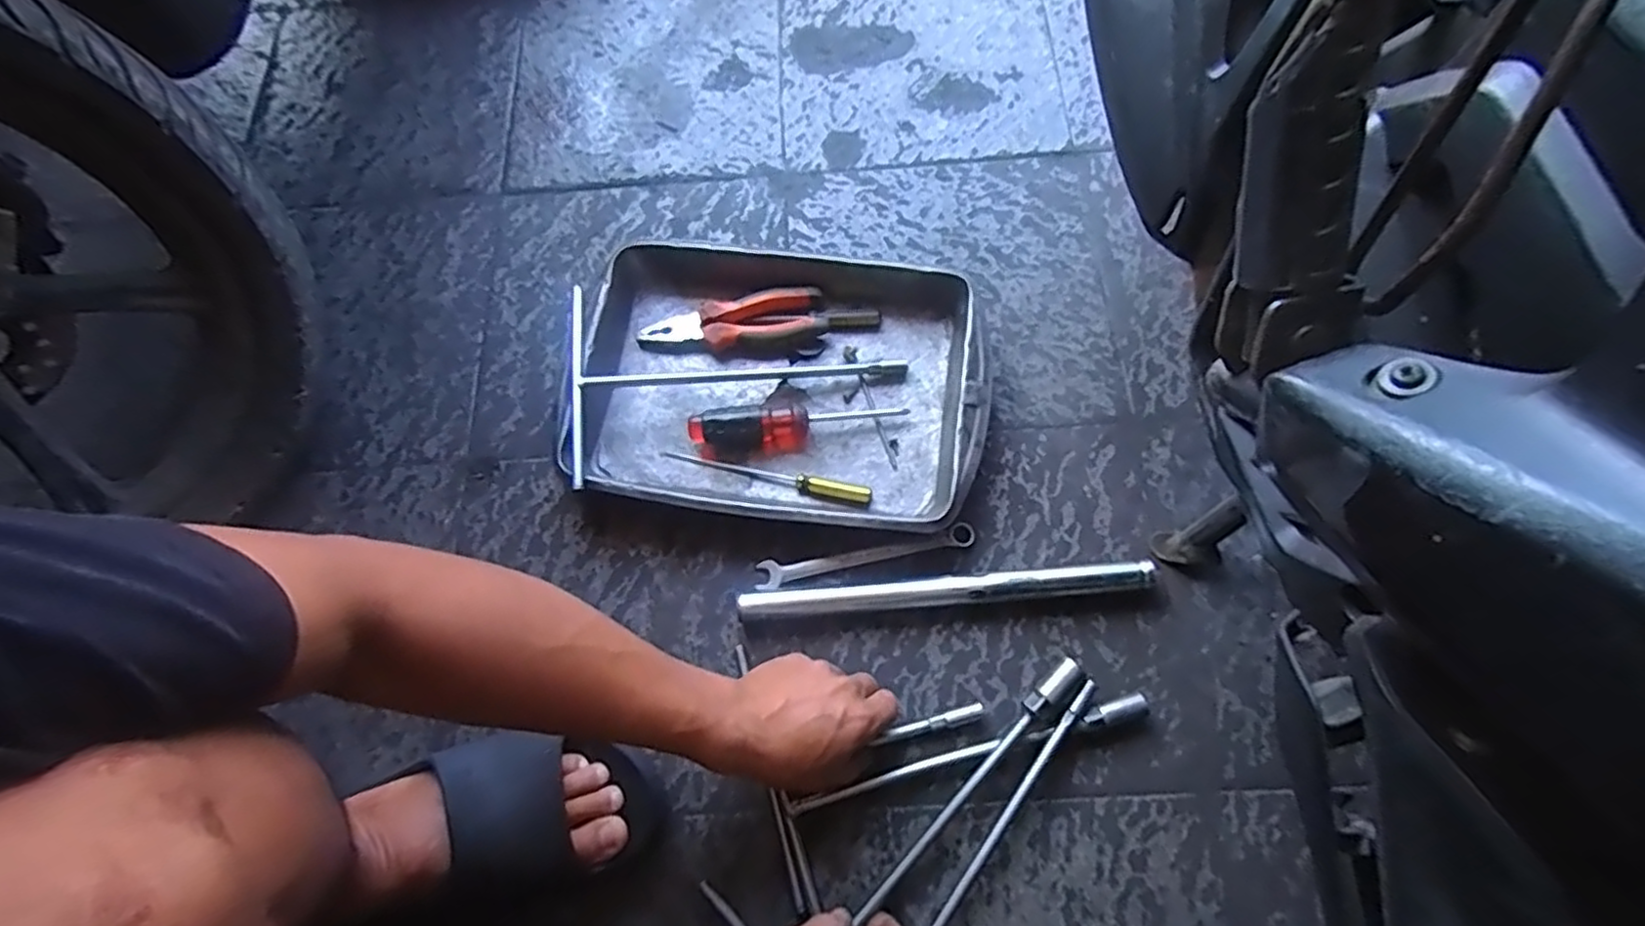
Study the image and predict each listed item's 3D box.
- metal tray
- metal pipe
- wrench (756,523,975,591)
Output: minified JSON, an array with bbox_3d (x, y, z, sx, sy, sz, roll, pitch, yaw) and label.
[{"bbox_3d":[-0.041,-0.071,0.627,0.348,0.048,0.246,6,71,5],"label":"metal tray"},{"bbox_3d":[0.099,0.103,0.571,0.328,0.024,0.019,-5,70,1],"label":"metal pipe"},{"bbox_3d":[0.036,0.077,0.591,0.183,0.008,0.022,-12,70,-2],"label":"wrench"}]

